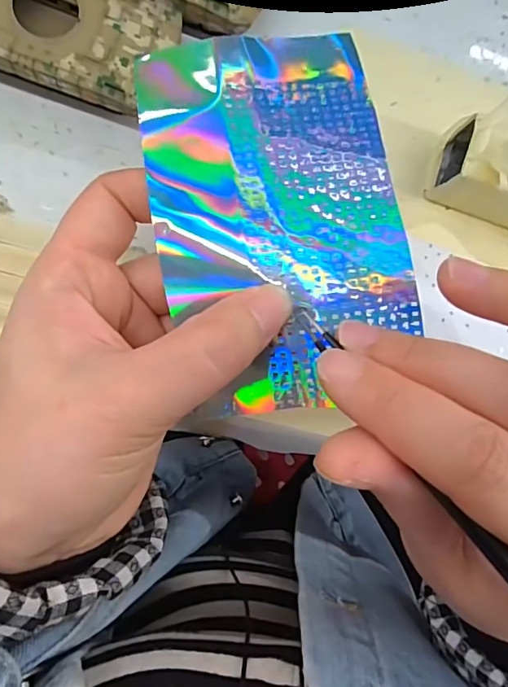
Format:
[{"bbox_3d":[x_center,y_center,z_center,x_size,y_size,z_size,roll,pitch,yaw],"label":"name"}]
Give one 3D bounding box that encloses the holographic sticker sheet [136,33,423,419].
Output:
[{"bbox_3d":[0.007,-0.041,0.152,0.074,0.006,0.119,-9,83,-3],"label":"holographic sticker sheet"}]

